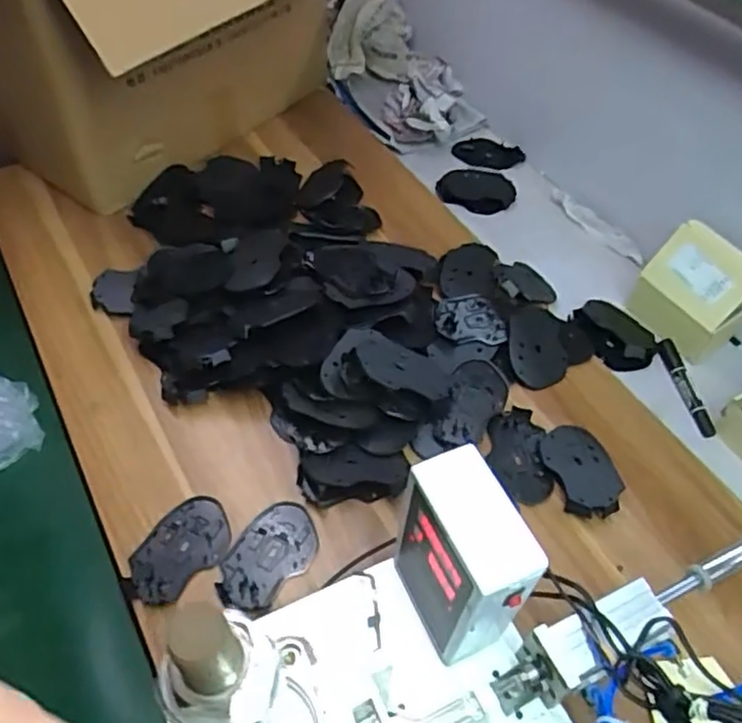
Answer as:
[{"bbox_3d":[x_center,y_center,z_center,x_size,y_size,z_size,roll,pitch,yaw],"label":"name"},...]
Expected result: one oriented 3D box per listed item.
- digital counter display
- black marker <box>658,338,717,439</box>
[{"bbox_3d":[0.071,0.161,0.549,0.068,0.176,0.107,-21,56,-17],"label":"digital counter display"},{"bbox_3d":[0.397,0.033,0.844,0.022,0.014,0.144,-4,52,-4],"label":"black marker"}]

